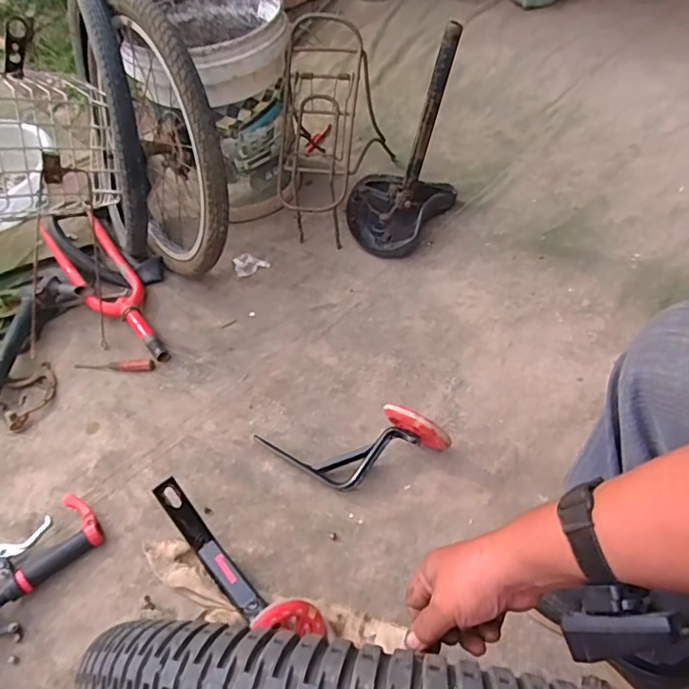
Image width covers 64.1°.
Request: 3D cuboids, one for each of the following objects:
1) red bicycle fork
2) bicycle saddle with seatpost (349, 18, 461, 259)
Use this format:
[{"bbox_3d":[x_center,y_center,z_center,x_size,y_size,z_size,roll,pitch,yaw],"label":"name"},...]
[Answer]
[{"bbox_3d":[-0.444,-0.117,1.035,0.114,0.071,0.390,-32,57,-20],"label":"red bicycle fork"},{"bbox_3d":[0.105,-0.363,1.007,0.149,0.350,0.215,37,62,27],"label":"bicycle saddle with seatpost"}]

